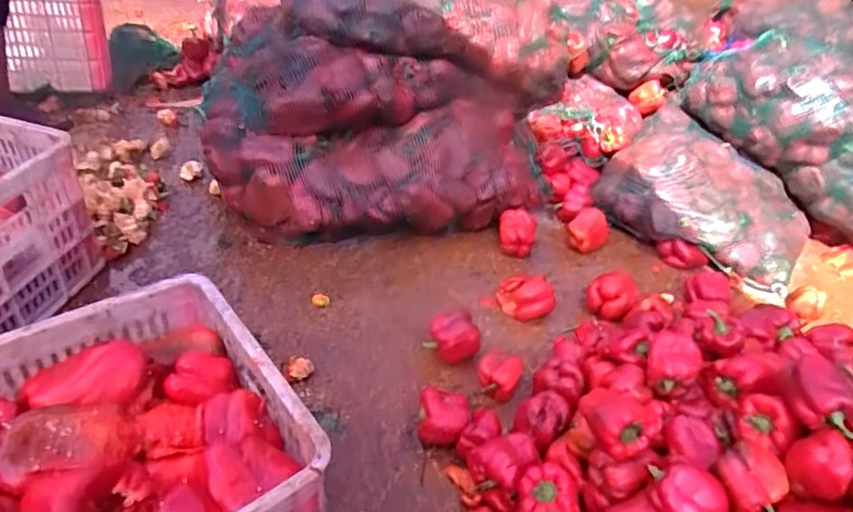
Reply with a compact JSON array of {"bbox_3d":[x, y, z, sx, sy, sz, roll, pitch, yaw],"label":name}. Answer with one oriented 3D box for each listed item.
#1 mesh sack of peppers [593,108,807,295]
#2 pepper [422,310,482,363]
[{"bbox_3d":[0.713,-0.151,1.492,0.485,0.188,0.411,29,43,26],"label":"mesh sack of peppers"},{"bbox_3d":[0.046,0.152,1.086,0.095,0.083,0.072,-4,39,-14],"label":"pepper"}]

